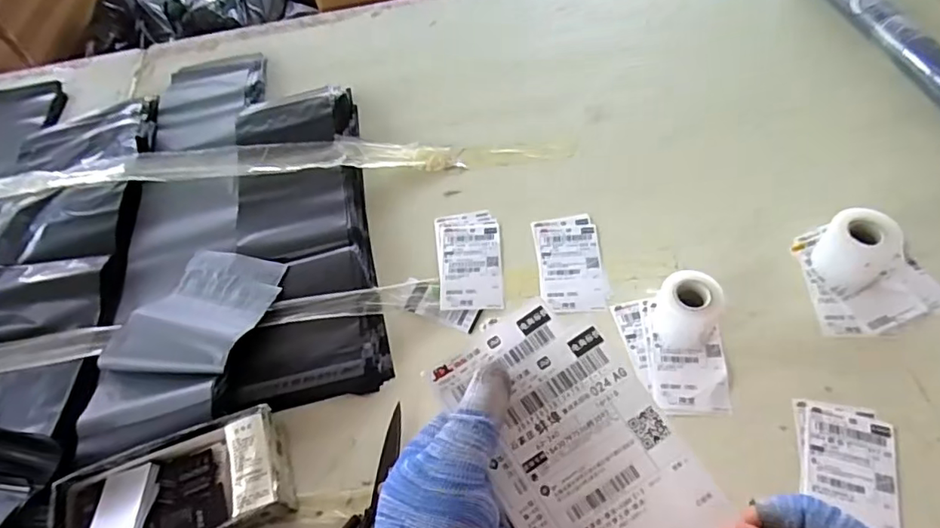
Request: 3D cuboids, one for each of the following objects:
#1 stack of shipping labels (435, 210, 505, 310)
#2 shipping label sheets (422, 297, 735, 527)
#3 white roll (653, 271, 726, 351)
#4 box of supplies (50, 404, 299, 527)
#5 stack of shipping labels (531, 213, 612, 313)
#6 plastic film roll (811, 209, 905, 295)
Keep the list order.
[{"bbox_3d":[0.000,-0.007,0.728,0.082,0.008,0.156,-7,53,4],"label":"stack of shipping labels"},{"bbox_3d":[0.055,0.093,0.273,0.090,0.008,0.149,-34,73,-5],"label":"shipping label sheets"},{"bbox_3d":[0.241,0.050,0.609,0.061,0.072,0.061,-4,53,6],"label":"white roll"},{"bbox_3d":[-0.294,0.234,0.550,0.220,0.053,0.130,-25,57,-12],"label":"box of supplies"},{"bbox_3d":[0.129,-0.003,0.709,0.082,0.013,0.145,-7,53,4],"label":"stack of shipping labels"},{"bbox_3d":[0.448,-0.019,0.636,0.079,0.076,0.075,-36,60,-14],"label":"plastic film roll"}]

